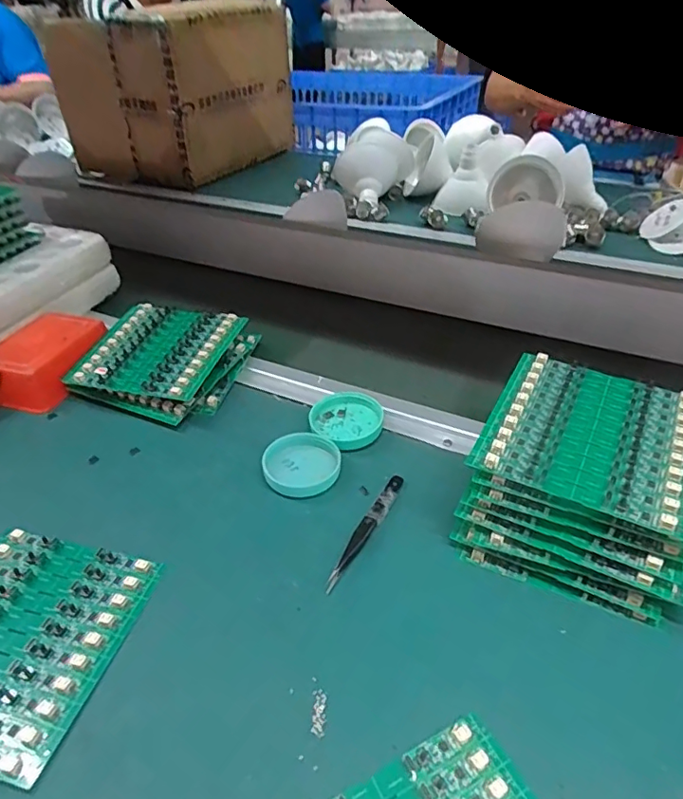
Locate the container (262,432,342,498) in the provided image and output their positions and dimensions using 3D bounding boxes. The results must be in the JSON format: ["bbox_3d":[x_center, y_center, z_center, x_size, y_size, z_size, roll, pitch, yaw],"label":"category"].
[{"bbox_3d":[-0.033,0.053,0.444,0.063,0.017,0.055,0,38,3],"label":"container"}]

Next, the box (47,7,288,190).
[{"bbox_3d":[-0.356,-0.708,1.240,0.286,0.302,0.428,18,42,24],"label":"box"}]

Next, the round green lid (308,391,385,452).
[{"bbox_3d":[0.005,0.018,0.493,0.064,0.015,0.066,-1,37,1],"label":"round green lid"}]

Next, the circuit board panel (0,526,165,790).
[{"bbox_3d":[-0.205,0.148,0.339,0.129,0.008,0.137,10,38,11],"label":"circuit board panel"}]

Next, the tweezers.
[{"bbox_3d":[0.021,0.093,0.397,0.012,0.012,0.118,16,41,22],"label":"tweezers"}]

